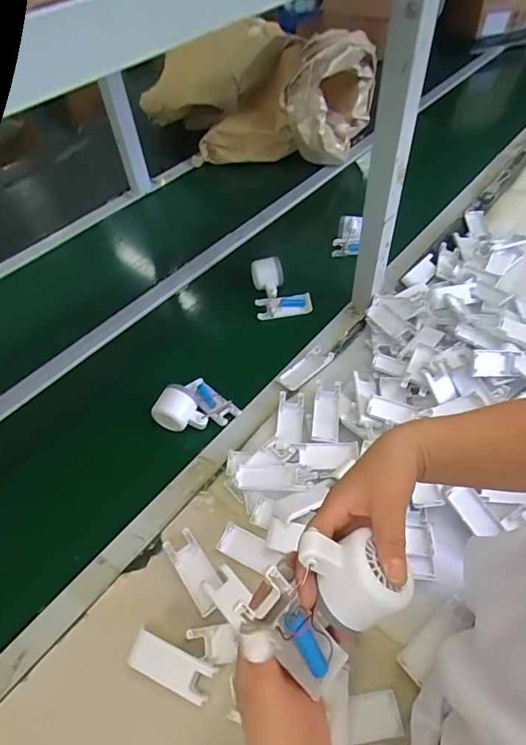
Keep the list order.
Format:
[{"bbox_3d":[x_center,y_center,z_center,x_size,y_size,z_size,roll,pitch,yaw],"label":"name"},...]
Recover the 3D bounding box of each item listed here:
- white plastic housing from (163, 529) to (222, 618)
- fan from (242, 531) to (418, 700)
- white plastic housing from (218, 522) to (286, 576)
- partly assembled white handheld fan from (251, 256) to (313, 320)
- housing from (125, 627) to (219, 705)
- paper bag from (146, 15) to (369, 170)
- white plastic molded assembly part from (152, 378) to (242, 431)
[{"bbox_3d":[-0.087,0.252,0.554,0.040,0.011,0.103,-32,56,-18],"label":"white plastic housing"},{"bbox_3d":[0.047,0.165,0.311,0.095,0.068,0.068,-35,56,-20],"label":"fan"},{"bbox_3d":[-0.016,0.230,0.566,0.084,0.011,0.040,20,56,20],"label":"white plastic housing"},{"bbox_3d":[0.036,-0.172,0.864,0.108,0.053,0.118,-8,52,0],"label":"partly assembled white handheld fan"},{"bbox_3d":[-0.103,0.332,0.490,0.098,0.032,0.039,17,56,18],"label":"housing"},{"bbox_3d":[-0.039,-0.848,1.292,0.658,0.274,0.405,20,57,20],"label":"paper bag"},{"bbox_3d":[-0.106,0.054,0.681,0.096,0.060,0.098,29,60,25],"label":"white plastic molded assembly part"}]

